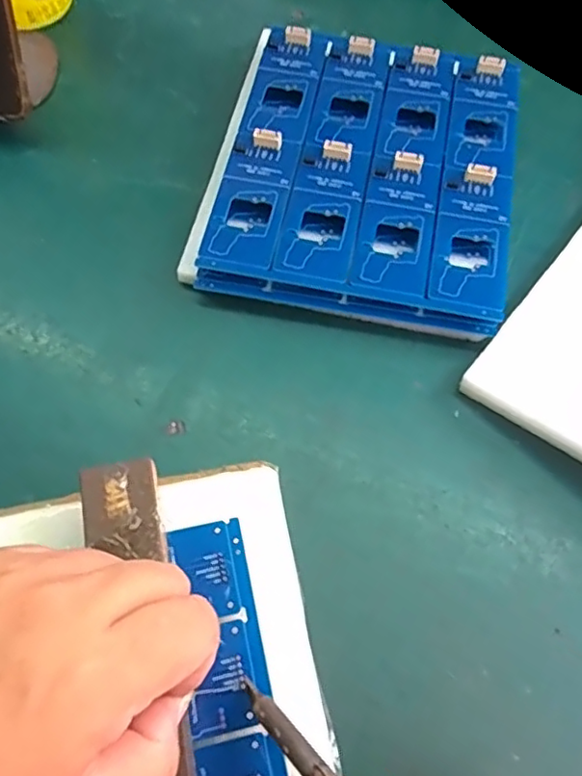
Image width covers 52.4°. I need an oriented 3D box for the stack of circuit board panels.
[{"bbox_3d":[0.041,-0.126,0.348,0.167,0.028,0.183,10,67,4],"label":"stack of circuit board panels"}]

